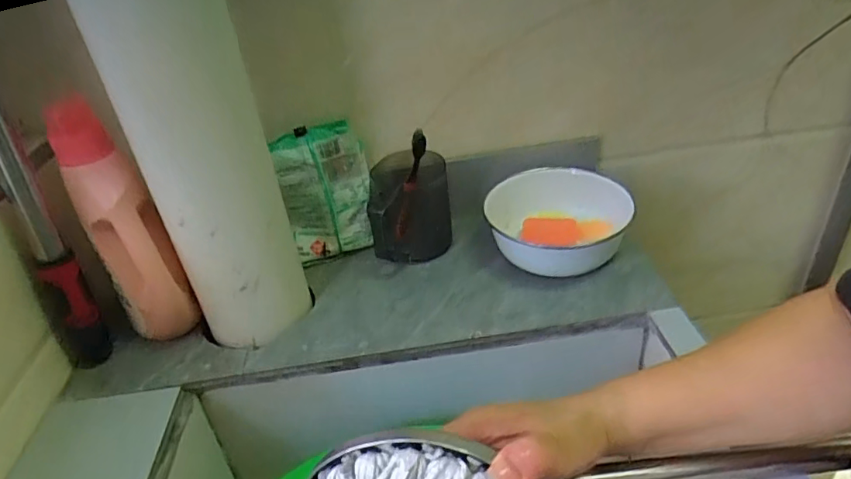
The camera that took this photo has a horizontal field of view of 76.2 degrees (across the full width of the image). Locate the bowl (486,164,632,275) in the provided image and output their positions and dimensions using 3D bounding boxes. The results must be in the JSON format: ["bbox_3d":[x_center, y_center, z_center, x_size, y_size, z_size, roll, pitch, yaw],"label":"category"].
[{"bbox_3d":[0.142,-0.017,0.605,0.144,0.067,0.146,-5,33,3],"label":"bowl"}]

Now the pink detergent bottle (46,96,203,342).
[{"bbox_3d":[-0.281,-0.009,0.507,0.057,0.221,0.081,-29,39,-29],"label":"pink detergent bottle"}]

